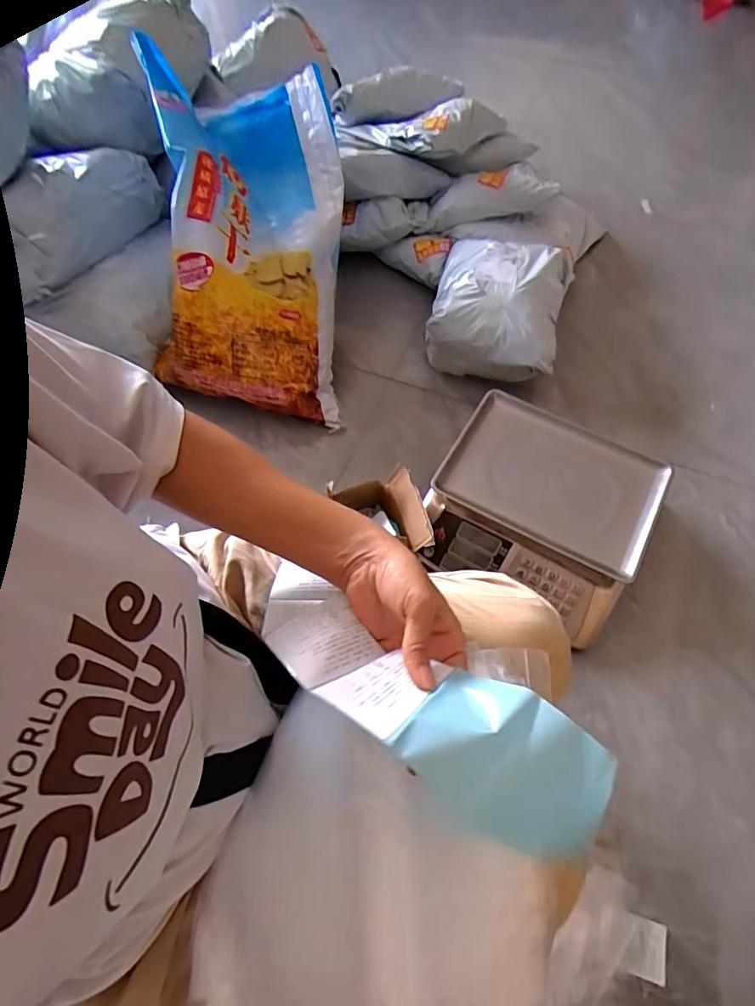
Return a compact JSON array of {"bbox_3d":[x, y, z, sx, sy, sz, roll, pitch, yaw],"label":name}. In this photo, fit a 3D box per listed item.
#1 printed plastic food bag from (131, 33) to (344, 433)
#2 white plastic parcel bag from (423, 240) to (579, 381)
[{"bbox_3d":[-0.258,-0.507,0.979,0.366,0.204,0.668,-2,85,0],"label":"printed plastic food bag"},{"bbox_3d":[0.258,-0.419,1.082,0.263,0.180,0.298,14,63,8],"label":"white plastic parcel bag"}]

